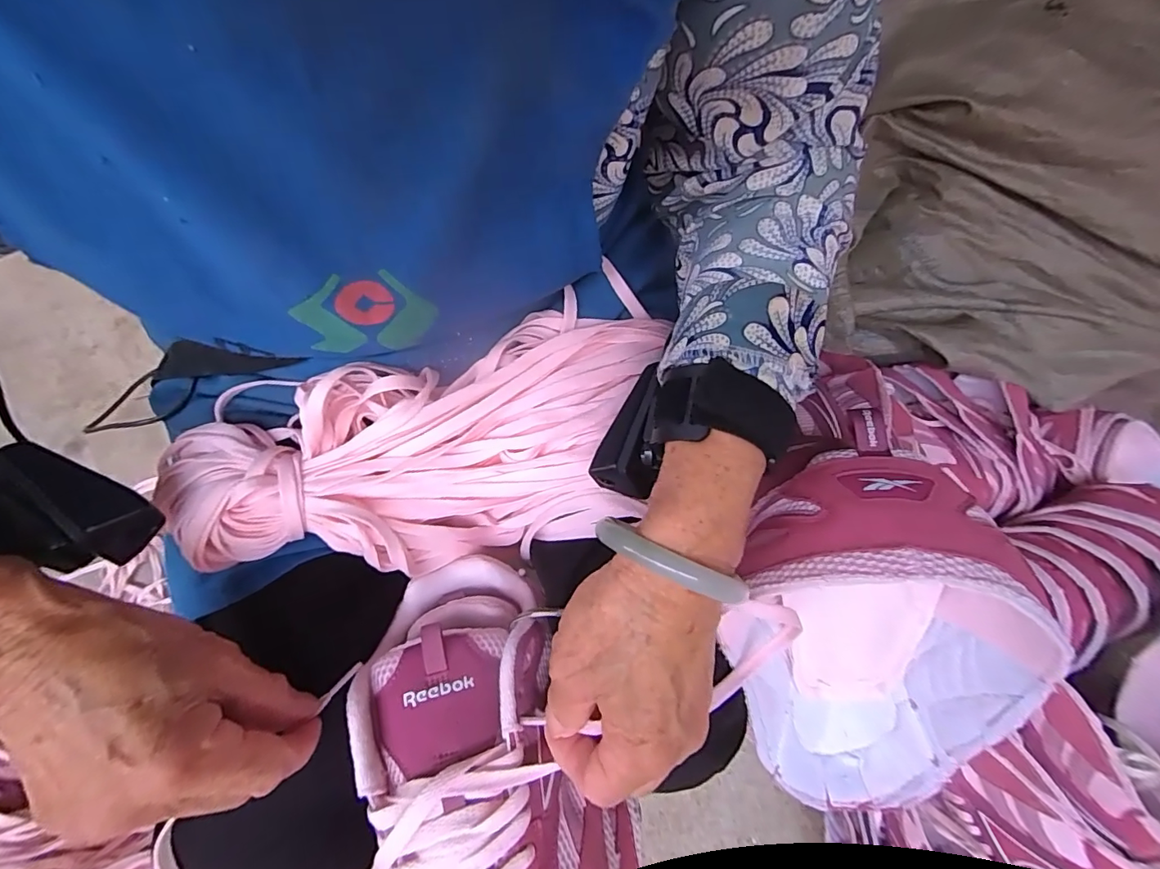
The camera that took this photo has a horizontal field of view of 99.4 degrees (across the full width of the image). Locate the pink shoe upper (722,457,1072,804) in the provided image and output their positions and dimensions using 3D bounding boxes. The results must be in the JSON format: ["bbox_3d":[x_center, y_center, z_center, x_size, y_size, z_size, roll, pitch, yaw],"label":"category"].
[{"bbox_3d":[0.163,0.139,0.286,0.124,0.255,0.098,-23,30,-4],"label":"pink shoe upper"}]

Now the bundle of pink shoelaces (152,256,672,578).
[{"bbox_3d":[-0.081,0.009,0.302,0.279,0.080,0.138,-18,75,-3],"label":"bundle of pink shoelaces"}]

